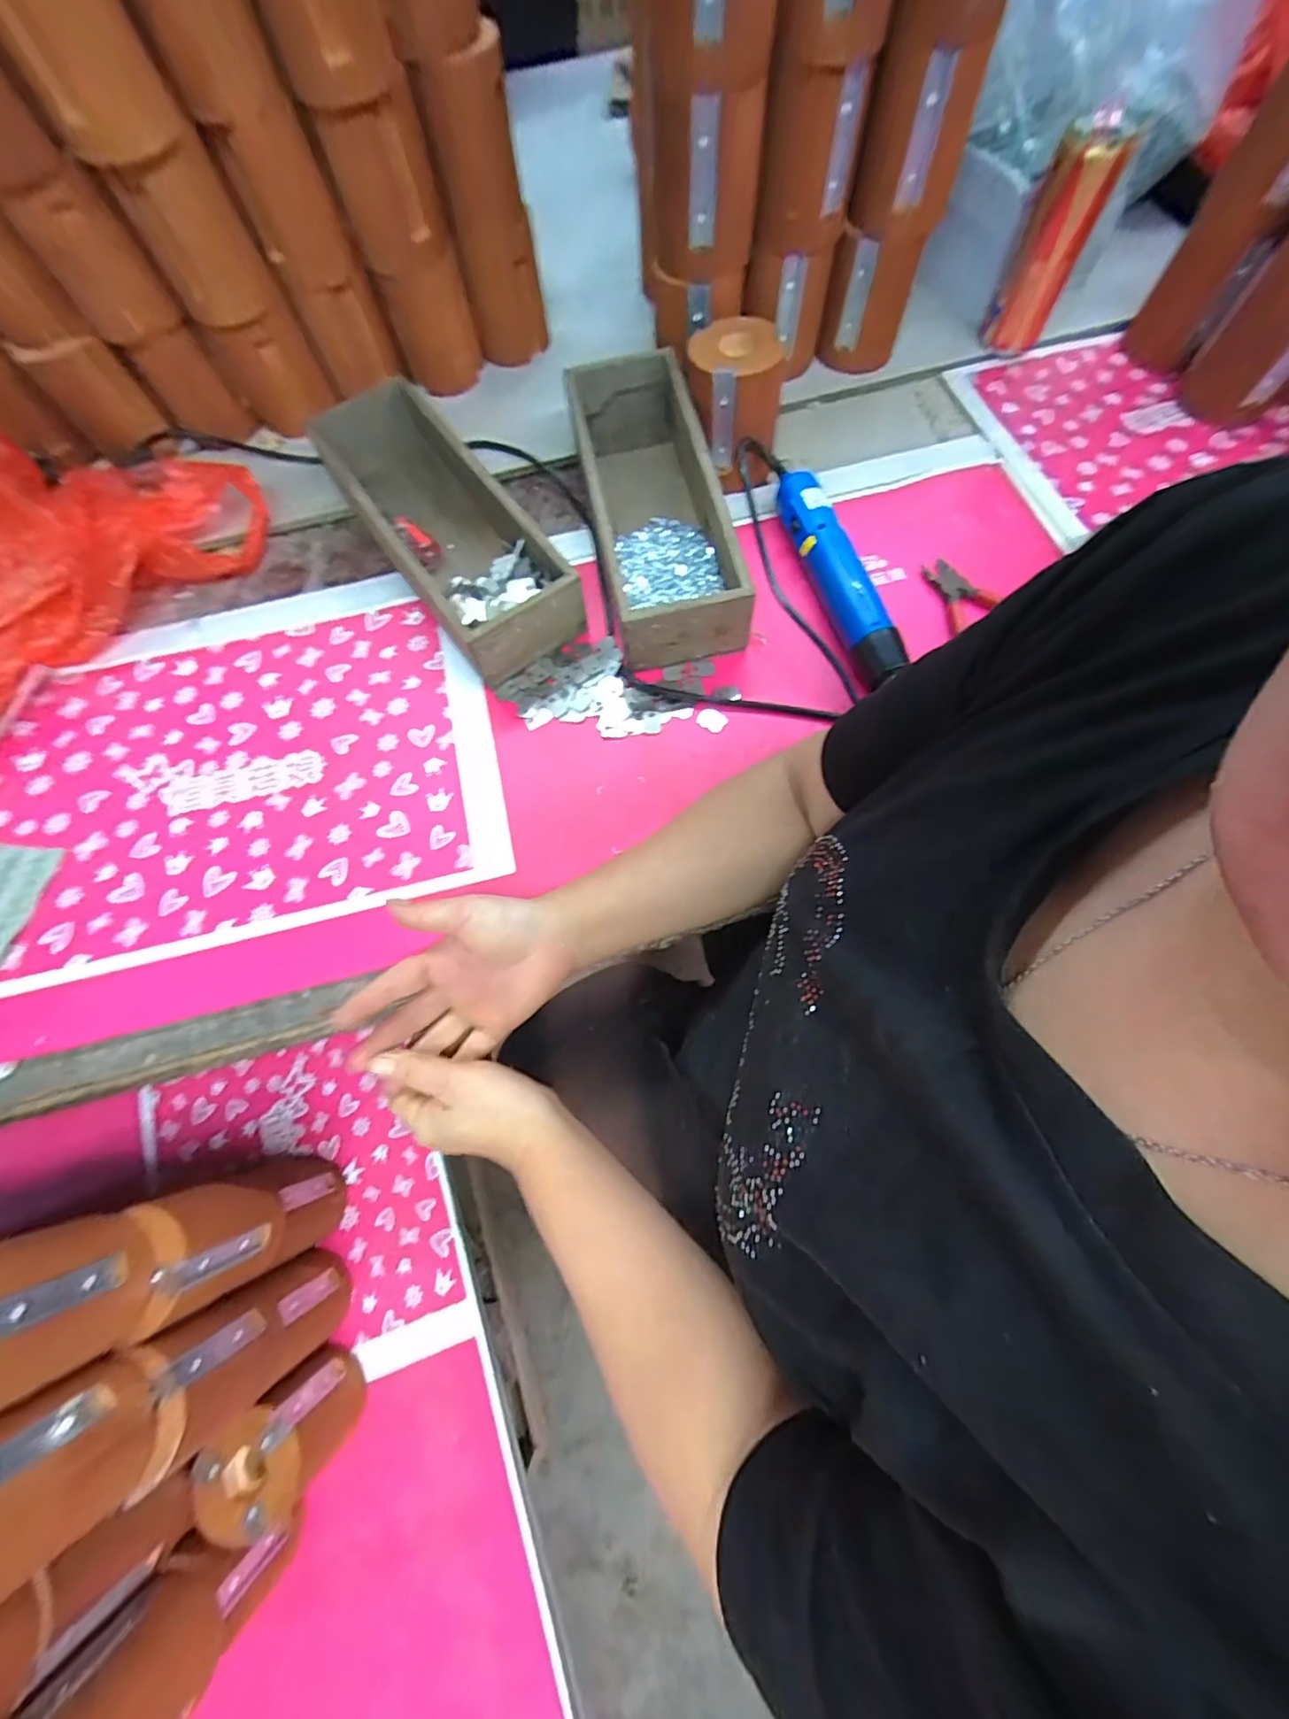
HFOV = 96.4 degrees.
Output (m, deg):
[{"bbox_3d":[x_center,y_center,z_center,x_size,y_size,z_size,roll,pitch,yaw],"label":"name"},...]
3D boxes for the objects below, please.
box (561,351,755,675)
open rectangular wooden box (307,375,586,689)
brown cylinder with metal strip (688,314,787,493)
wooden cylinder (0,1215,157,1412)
[{"bbox_3d":[0.005,-0.301,0.488,0.098,0.067,0.282,-12,70,-2],"label":"box"},{"bbox_3d":[-0.161,-0.277,0.486,0.109,0.070,0.271,-33,72,-9],"label":"open rectangular wooden box"},{"bbox_3d":[0.076,-0.393,0.498,0.077,0.086,0.077,-10,70,-1],"label":"brown cylinder with metal strip"},{"bbox_3d":[-0.356,0.260,0.324,0.077,0.097,0.077,-23,71,-5],"label":"wooden cylinder"}]

